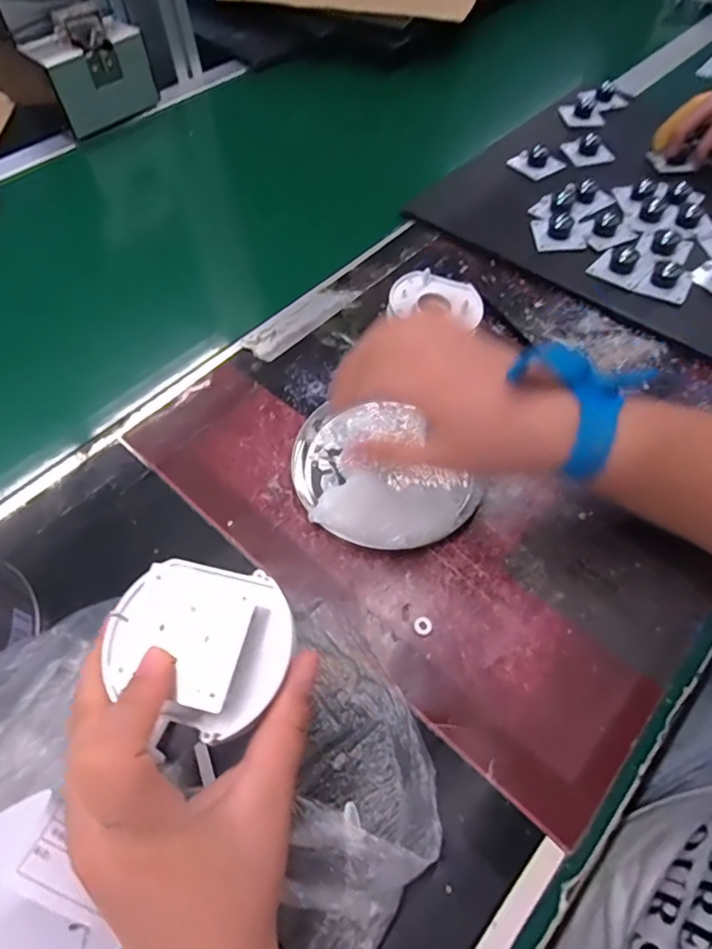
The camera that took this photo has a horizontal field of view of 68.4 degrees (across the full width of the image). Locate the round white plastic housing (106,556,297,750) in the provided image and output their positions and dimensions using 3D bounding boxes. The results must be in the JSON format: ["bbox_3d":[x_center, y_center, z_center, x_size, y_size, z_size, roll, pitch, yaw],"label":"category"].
[{"bbox_3d":[-0.057,0.065,0.196,0.064,0.026,0.055,3,59,4],"label":"round white plastic housing"}]

